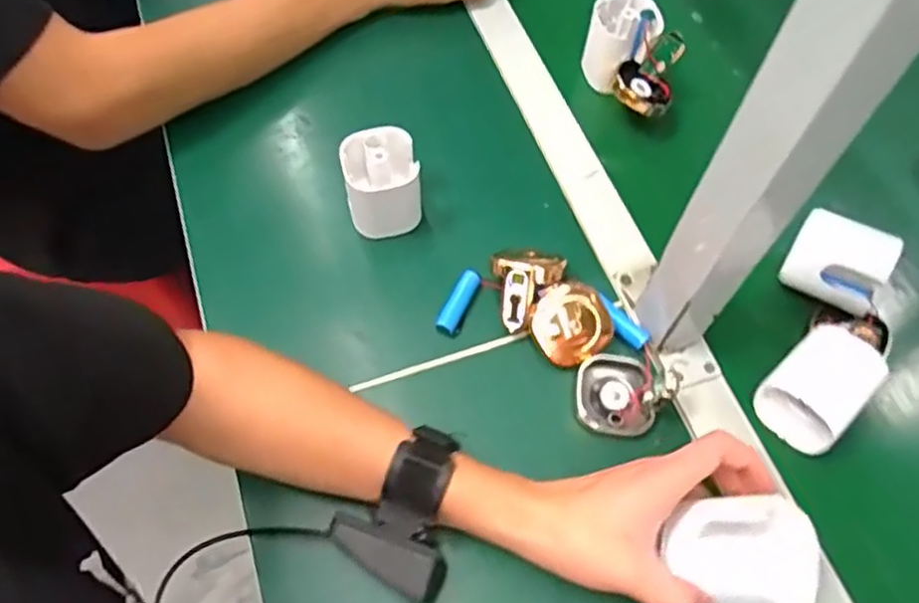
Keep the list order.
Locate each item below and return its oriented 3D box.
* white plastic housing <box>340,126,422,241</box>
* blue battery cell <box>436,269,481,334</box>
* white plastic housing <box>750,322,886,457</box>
[{"bbox_3d":[-0.060,-0.088,0.533,0.053,0.070,0.055,-12,65,-9],"label":"white plastic housing"},{"bbox_3d":[0.000,0.001,0.513,0.014,0.014,0.054,25,65,9],"label":"blue battery cell"},{"bbox_3d":[0.239,0.059,0.471,0.074,0.049,0.053,-40,72,-20],"label":"white plastic housing"}]

